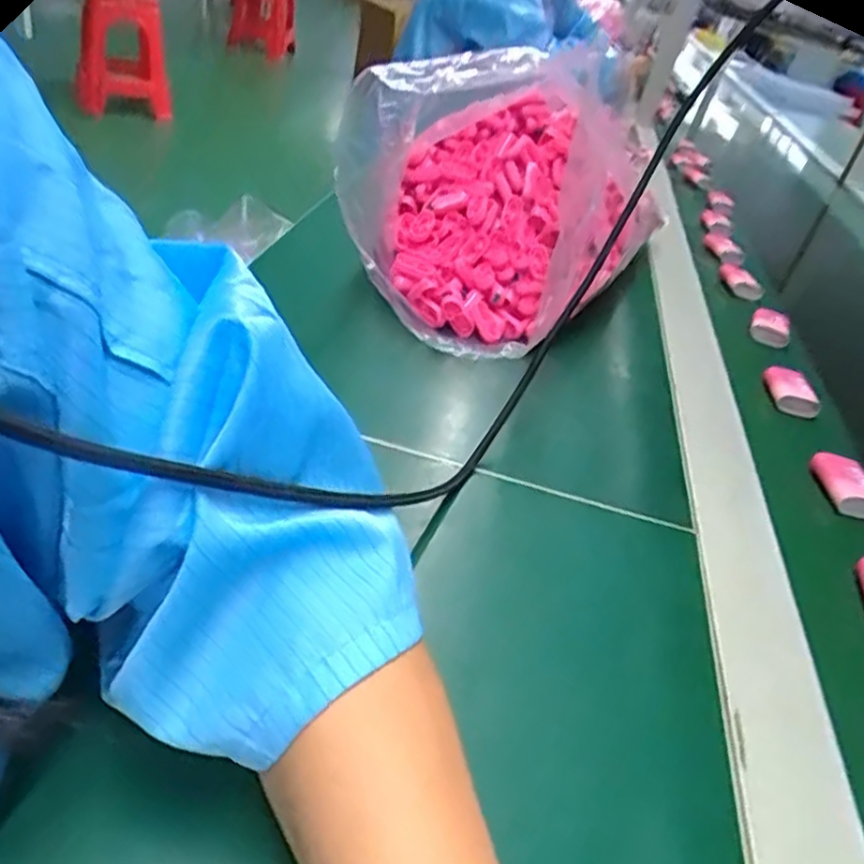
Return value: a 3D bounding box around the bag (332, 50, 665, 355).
[{"bbox_3d":[0.067,-0.204,0.583,0.194,0.174,0.311,14,37,14],"label":"bag"}]

